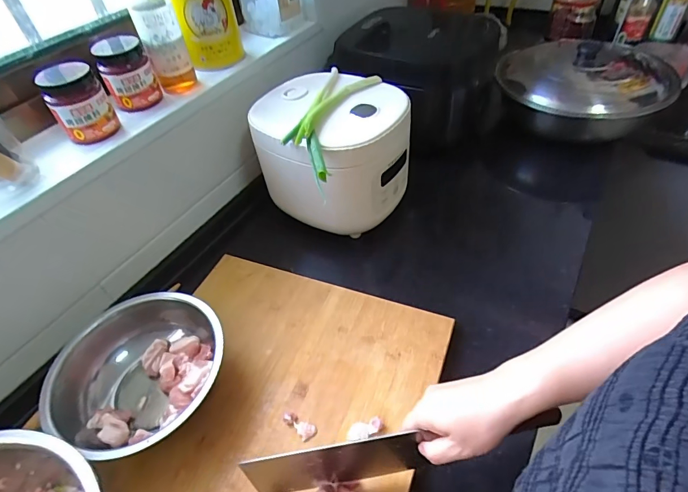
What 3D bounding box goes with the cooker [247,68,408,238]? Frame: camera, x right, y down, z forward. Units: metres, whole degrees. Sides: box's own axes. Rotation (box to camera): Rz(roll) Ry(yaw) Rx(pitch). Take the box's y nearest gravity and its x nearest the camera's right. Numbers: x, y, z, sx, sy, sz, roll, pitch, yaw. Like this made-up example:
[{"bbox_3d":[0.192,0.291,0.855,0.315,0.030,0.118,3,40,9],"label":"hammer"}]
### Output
[{"bbox_3d":[-0.010,-0.161,0.685,0.231,0.181,0.203,19,51,23],"label":"cooker"}]

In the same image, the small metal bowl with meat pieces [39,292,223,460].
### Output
[{"bbox_3d":[-0.247,0.157,0.505,0.183,0.071,0.194,-3,46,4],"label":"small metal bowl with meat pieces"}]

